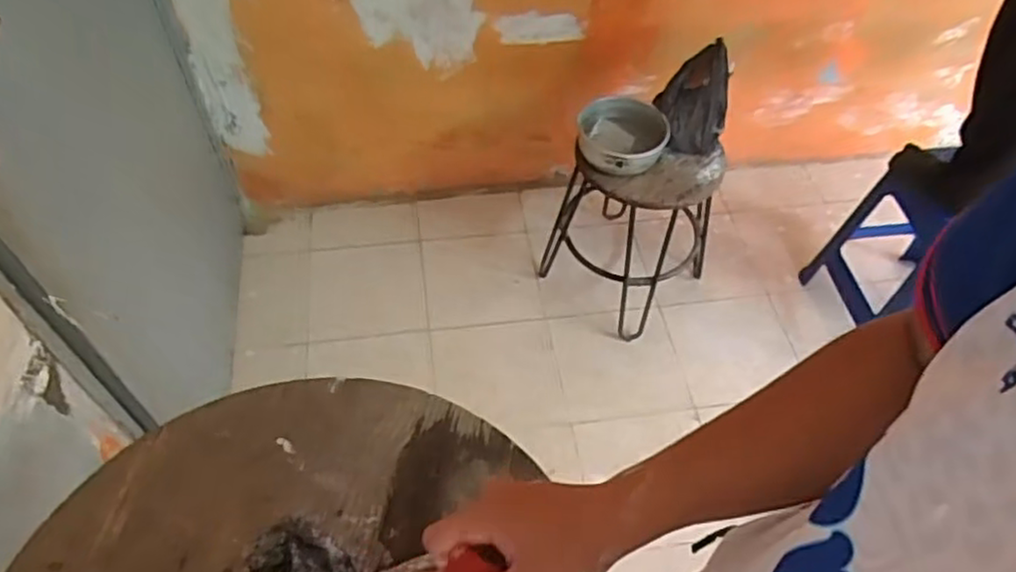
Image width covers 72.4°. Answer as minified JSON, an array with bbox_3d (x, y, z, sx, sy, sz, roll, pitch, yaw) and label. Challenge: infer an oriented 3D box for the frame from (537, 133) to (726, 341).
[{"bbox_3d":[0.299,-0.165,1.723,0.357,0.476,0.302,36,58,24],"label":"frame"}]

